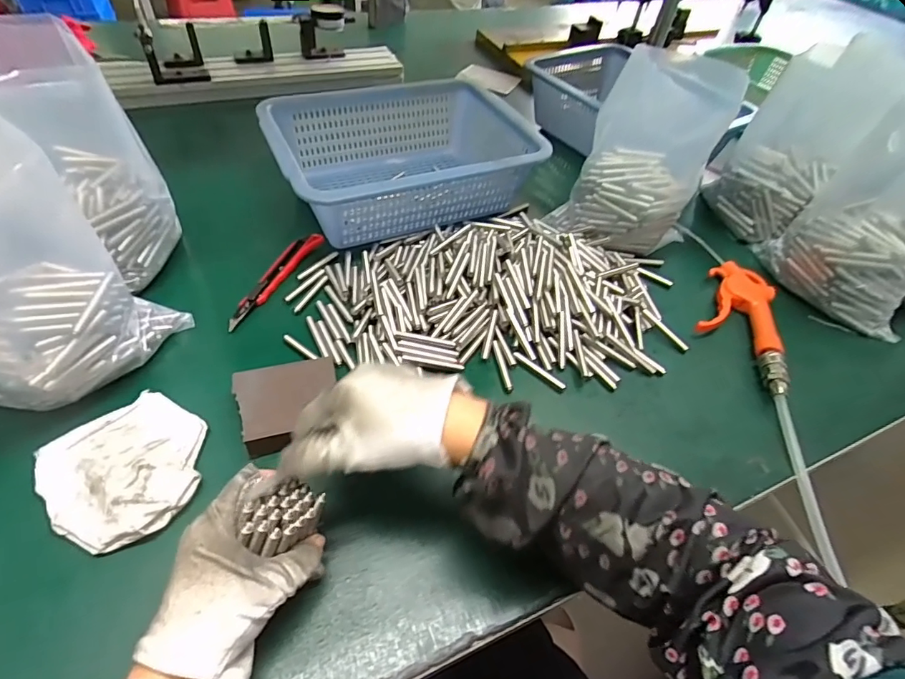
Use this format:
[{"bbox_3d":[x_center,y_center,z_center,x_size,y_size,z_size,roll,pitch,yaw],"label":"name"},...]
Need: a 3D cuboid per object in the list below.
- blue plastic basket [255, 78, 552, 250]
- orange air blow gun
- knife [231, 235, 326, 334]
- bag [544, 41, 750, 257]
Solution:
[{"bbox_3d":[-0.067,-0.234,0.612,0.304,0.088,0.251,-17,53,-20],"label":"blue plastic basket"},{"bbox_3d":[0.304,-0.024,0.505,0.075,0.021,0.179,21,50,12],"label":"orange air blow gun"},{"bbox_3d":[-0.189,-0.067,0.506,0.025,0.008,0.150,21,50,12],"label":"knife"},{"bbox_3d":[0.212,-0.201,0.542,0.119,0.191,0.121,-23,55,-25],"label":"bag"}]

